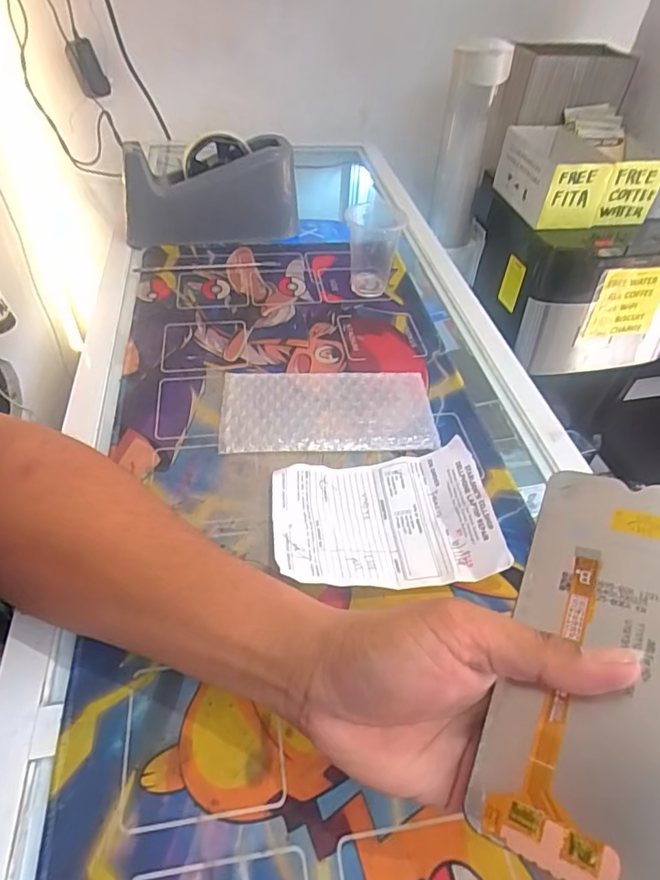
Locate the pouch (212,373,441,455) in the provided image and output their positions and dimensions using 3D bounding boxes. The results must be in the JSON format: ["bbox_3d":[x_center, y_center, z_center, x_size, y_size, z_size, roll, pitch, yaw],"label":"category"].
[{"bbox_3d":[-0.003,-0.024,0.443,0.170,0.012,0.089,1,45,-3],"label":"pouch"}]

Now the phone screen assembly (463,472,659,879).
[{"bbox_3d":[0.109,0.085,0.214,0.069,0.005,0.150,9,65,32],"label":"phone screen assembly"}]

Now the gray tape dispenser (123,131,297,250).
[{"bbox_3d":[-0.139,-0.301,0.633,0.198,0.093,0.088,-3,45,-7],"label":"gray tape dispenser"}]

